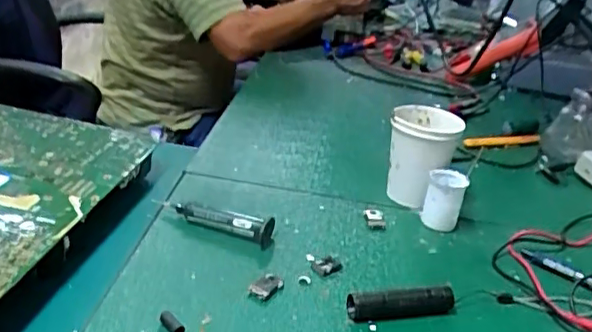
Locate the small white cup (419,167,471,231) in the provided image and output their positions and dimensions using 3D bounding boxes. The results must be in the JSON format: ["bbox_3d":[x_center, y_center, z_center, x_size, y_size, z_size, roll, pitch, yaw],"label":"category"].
[{"bbox_3d":[0.145,0.034,0.590,0.037,0.055,0.037,12,26,9],"label":"small white cup"}]

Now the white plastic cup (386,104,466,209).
[{"bbox_3d":[0.129,-0.012,0.631,0.066,0.100,0.066,6,25,-3],"label":"white plastic cup"}]

